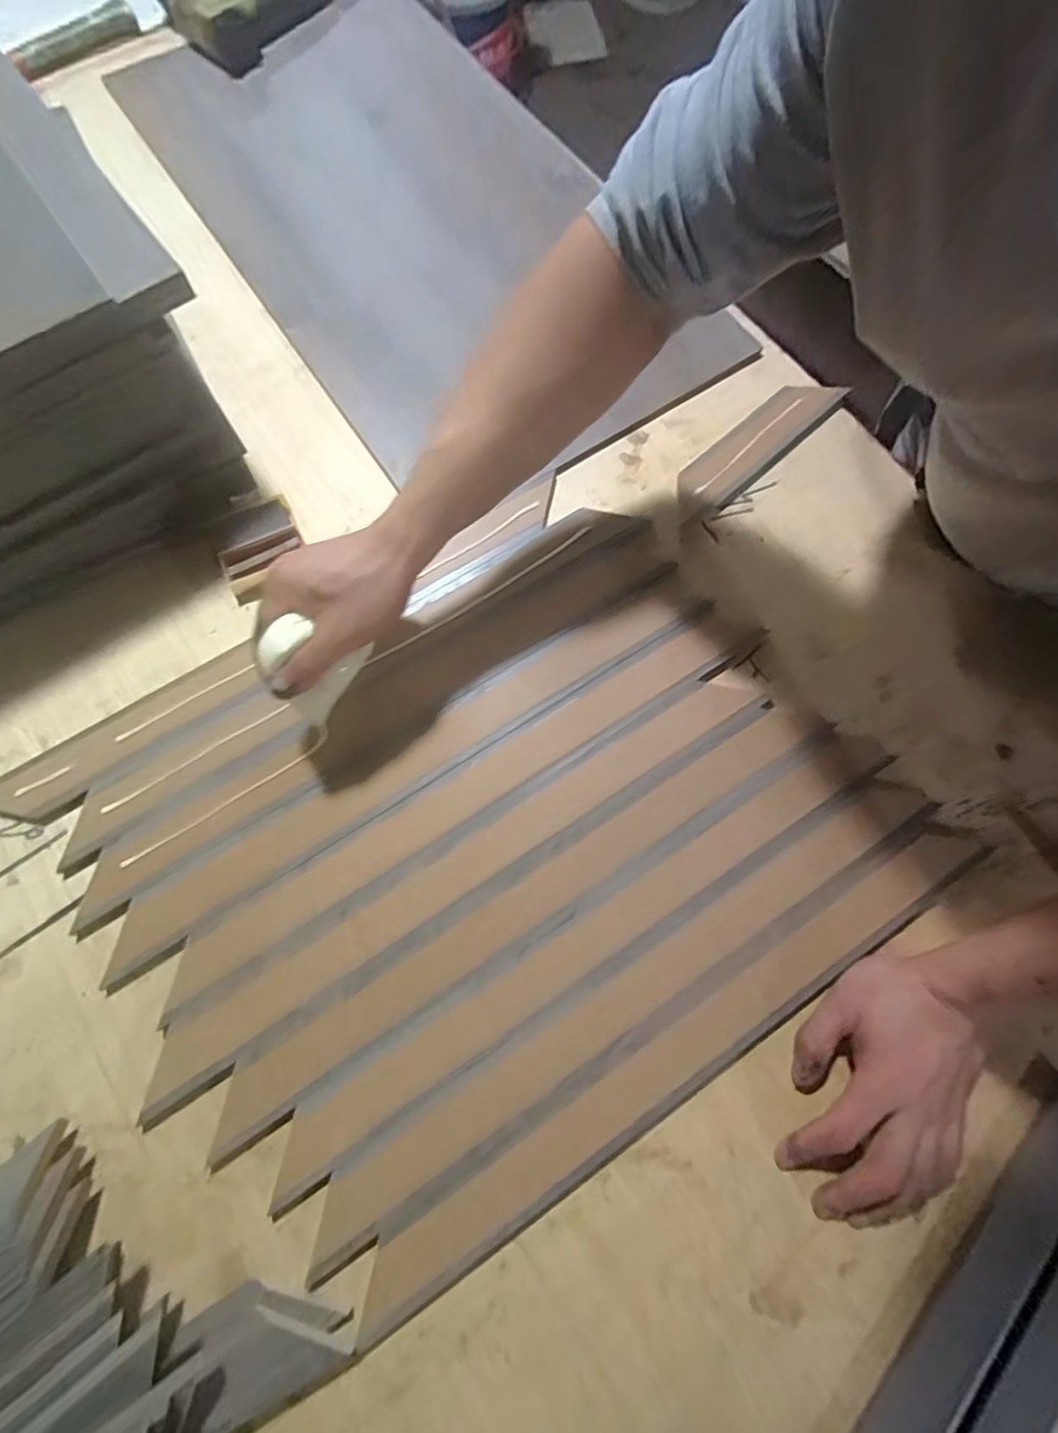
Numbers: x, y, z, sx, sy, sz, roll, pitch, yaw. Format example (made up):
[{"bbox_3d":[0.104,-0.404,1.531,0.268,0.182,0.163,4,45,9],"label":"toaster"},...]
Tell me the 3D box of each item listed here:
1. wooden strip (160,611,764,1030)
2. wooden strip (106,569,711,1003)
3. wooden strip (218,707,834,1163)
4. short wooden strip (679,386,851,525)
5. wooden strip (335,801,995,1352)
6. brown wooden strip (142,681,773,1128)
[{"bbox_3d":[-0.035,0.055,0.440,0.485,0.004,0.045,-32,76,-9],"label":"wooden strip"},{"bbox_3d":[-0.076,0.029,0.446,0.502,0.006,0.048,-32,76,-9],"label":"wooden strip"},{"bbox_3d":[0.008,0.131,0.418,0.484,0.004,0.046,-32,76,-9],"label":"wooden strip"},{"bbox_3d":[0.199,-0.242,0.526,0.196,0.010,0.049,-40,77,-11],"label":"short wooden strip"},{"bbox_3d":[0.108,0.219,0.398,0.495,0.010,0.047,-33,76,-9],"label":"wooden strip"},{"bbox_3d":[-0.038,0.108,0.424,0.488,0.004,0.045,-32,76,-9],"label":"brown wooden strip"}]

